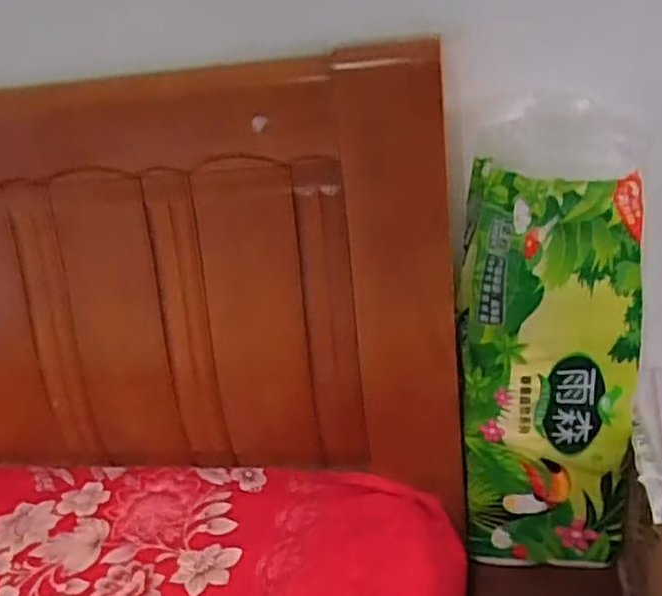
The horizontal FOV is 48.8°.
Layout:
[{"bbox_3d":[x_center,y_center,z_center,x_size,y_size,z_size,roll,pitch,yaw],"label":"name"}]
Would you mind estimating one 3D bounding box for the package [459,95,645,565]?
[{"bbox_3d":[0.266,0.075,0.897,0.204,0.582,0.113,3,29,19],"label":"package"}]

